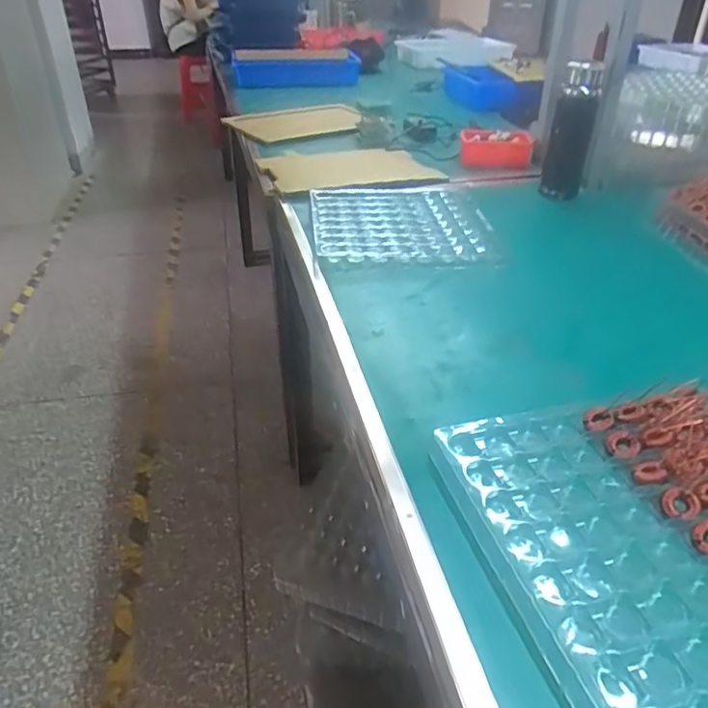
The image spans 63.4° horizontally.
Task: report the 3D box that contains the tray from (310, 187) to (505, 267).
[{"bbox_3d":[0.078,-0.234,0.983,0.302,0.019,0.328,0,35,0],"label":"tray"}]

